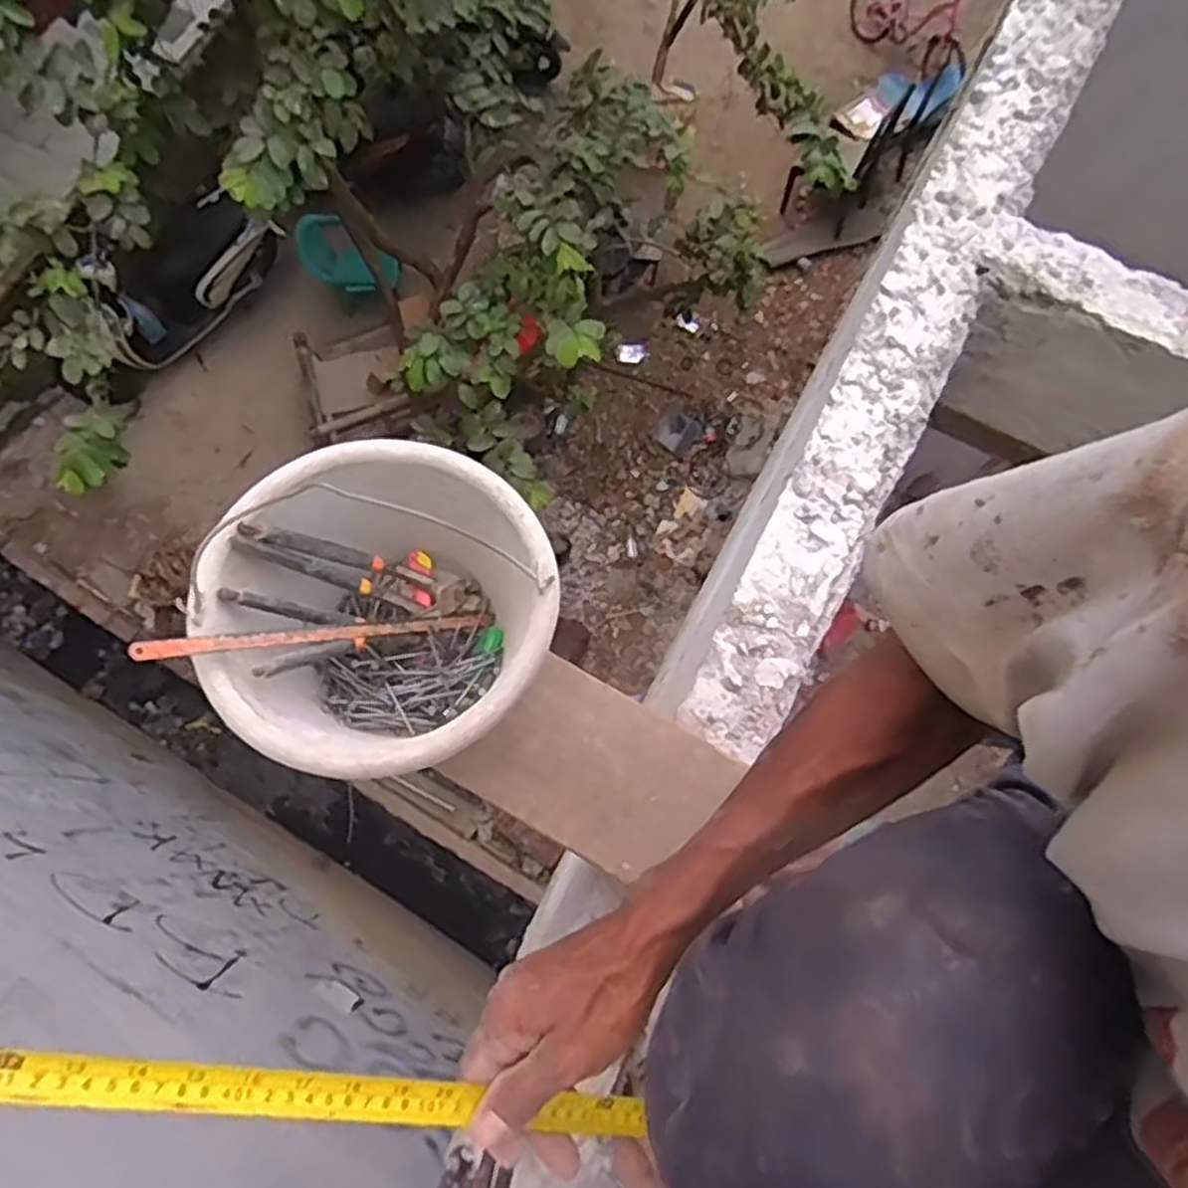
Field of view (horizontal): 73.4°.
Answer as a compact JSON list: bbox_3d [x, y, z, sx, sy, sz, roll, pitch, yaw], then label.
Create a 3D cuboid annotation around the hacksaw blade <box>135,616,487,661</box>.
[{"bbox_3d":[-0.202,0.031,0.628,0.293,0.007,0.013,-3,69,-47],"label":"hacksaw blade"}]

